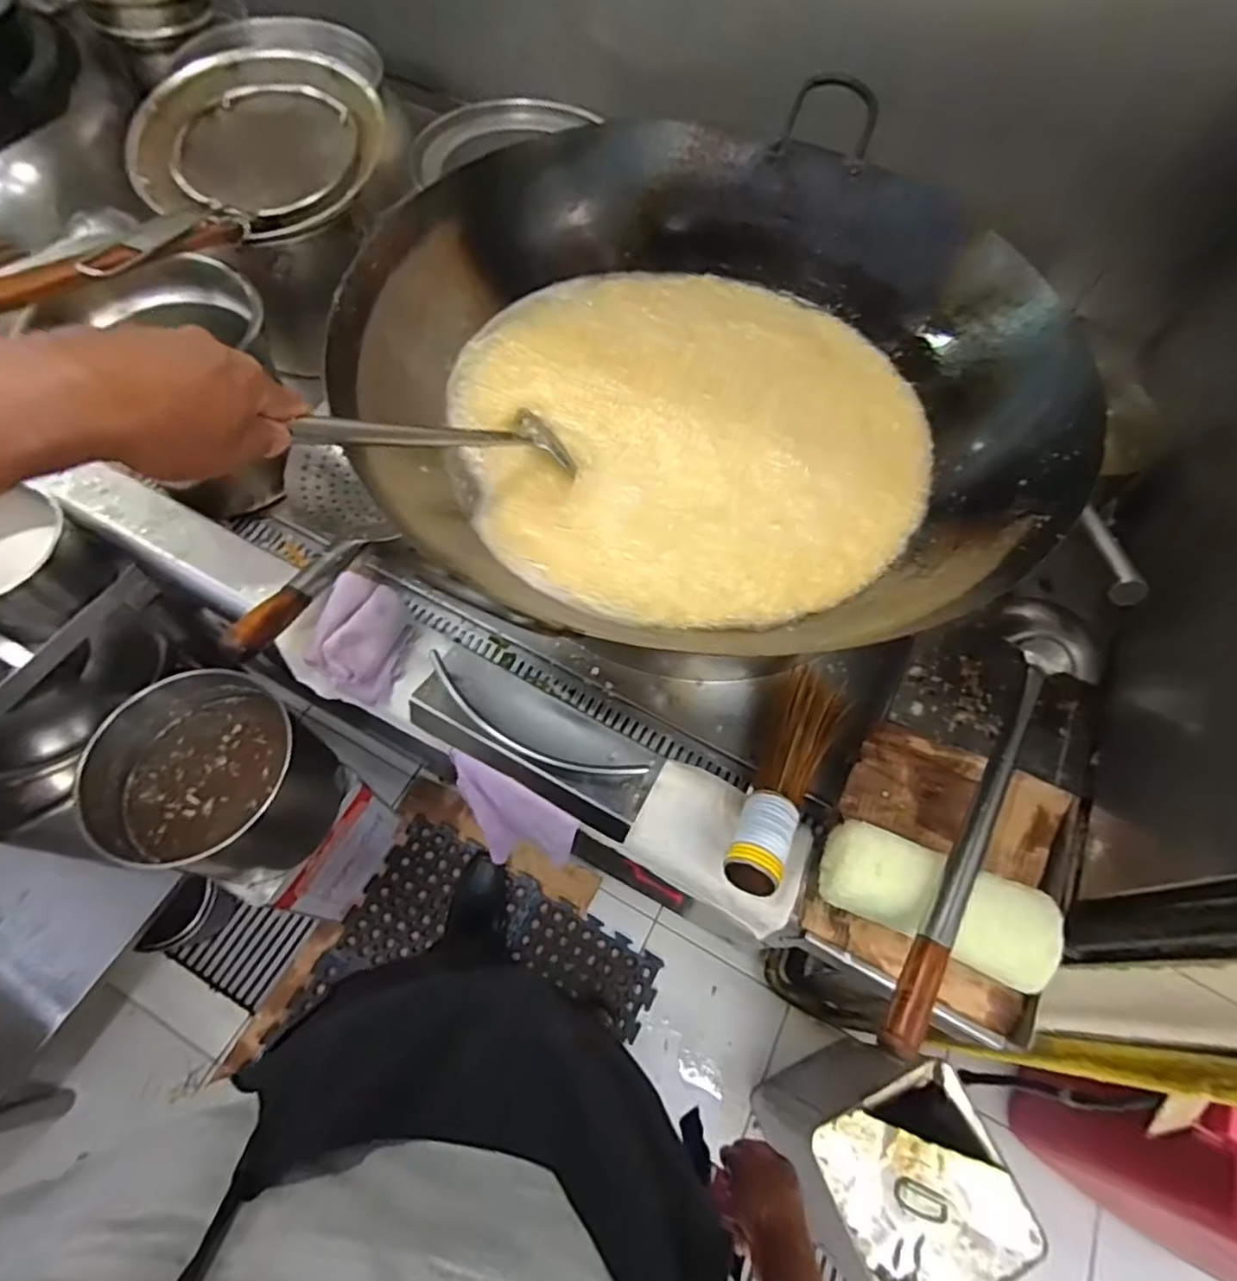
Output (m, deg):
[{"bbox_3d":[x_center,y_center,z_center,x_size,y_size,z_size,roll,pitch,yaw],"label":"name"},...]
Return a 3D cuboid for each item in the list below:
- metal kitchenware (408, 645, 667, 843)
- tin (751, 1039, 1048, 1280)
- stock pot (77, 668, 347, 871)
[{"bbox_3d":[-0.082,0.095,0.643,0.249,0.038,0.093,27,64,11],"label":"metal kitchenware"},{"bbox_3d":[0.396,0.808,0.999,0.227,0.375,0.230,-20,65,-13],"label":"tin"},{"bbox_3d":[-0.573,0.205,0.935,0.259,0.223,0.259,1,62,-2],"label":"stock pot"}]

